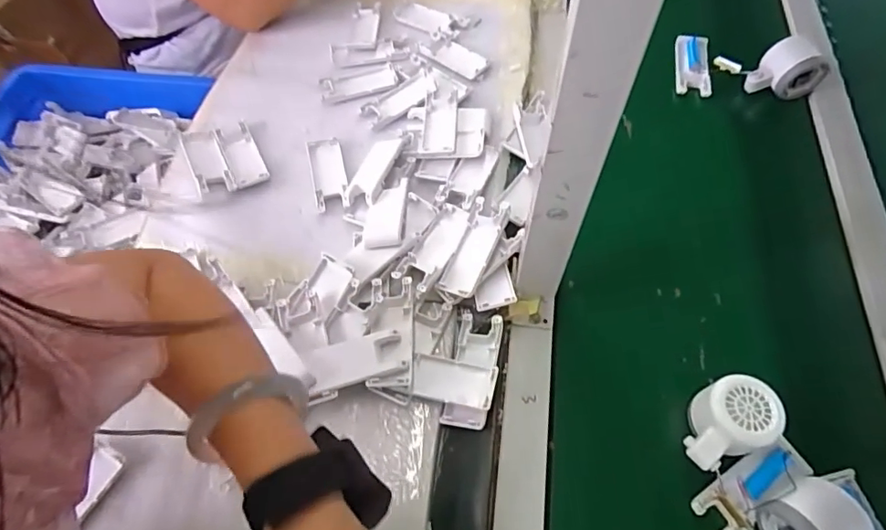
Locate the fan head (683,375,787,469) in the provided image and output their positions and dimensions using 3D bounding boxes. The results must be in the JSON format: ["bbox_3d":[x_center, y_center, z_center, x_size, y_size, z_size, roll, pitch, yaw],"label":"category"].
[{"bbox_3d":[0.237,0.130,0.429,0.079,0.036,0.058,-18,60,-10],"label":"fan head"}]

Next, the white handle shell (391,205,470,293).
[{"bbox_3d":[-0.007,-0.019,0.518,0.038,0.012,0.102,28,67,17],"label":"white handle shell"}]

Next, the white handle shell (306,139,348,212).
[{"bbox_3d":[-0.131,-0.105,0.586,0.038,0.011,0.097,-14,62,-4],"label":"white handle shell"}]

